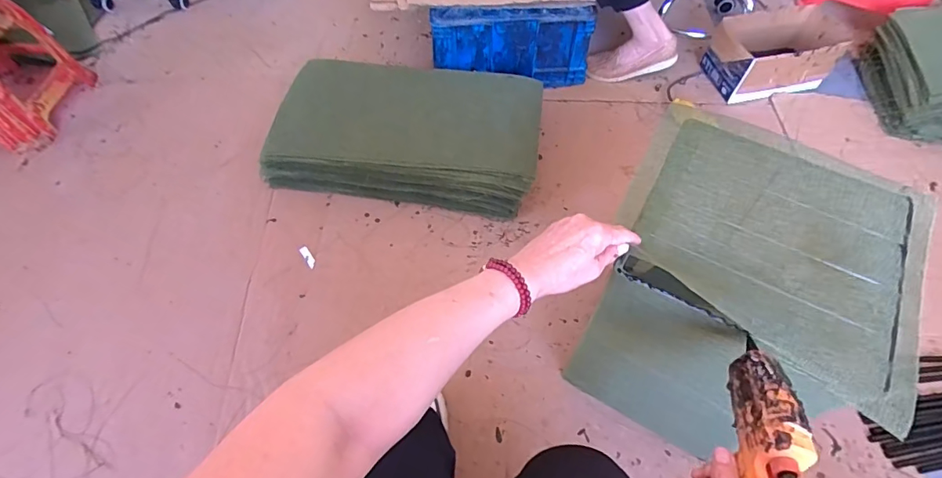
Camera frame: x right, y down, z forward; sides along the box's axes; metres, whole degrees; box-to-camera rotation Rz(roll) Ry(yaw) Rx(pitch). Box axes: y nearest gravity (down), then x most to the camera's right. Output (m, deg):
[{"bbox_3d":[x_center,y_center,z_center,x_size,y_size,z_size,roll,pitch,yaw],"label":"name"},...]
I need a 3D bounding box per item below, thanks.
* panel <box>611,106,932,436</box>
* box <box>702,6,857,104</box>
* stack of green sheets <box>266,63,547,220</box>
[{"bbox_3d":[0.339,-0.013,0.530,0.312,0.029,0.307,26,62,17],"label":"panel"},{"bbox_3d":[0.813,-0.497,1.245,0.332,0.123,0.181,-12,58,-5],"label":"box"},{"bbox_3d":[-0.143,-0.254,1.110,0.592,0.129,0.342,8,59,8],"label":"stack of green sheets"}]

